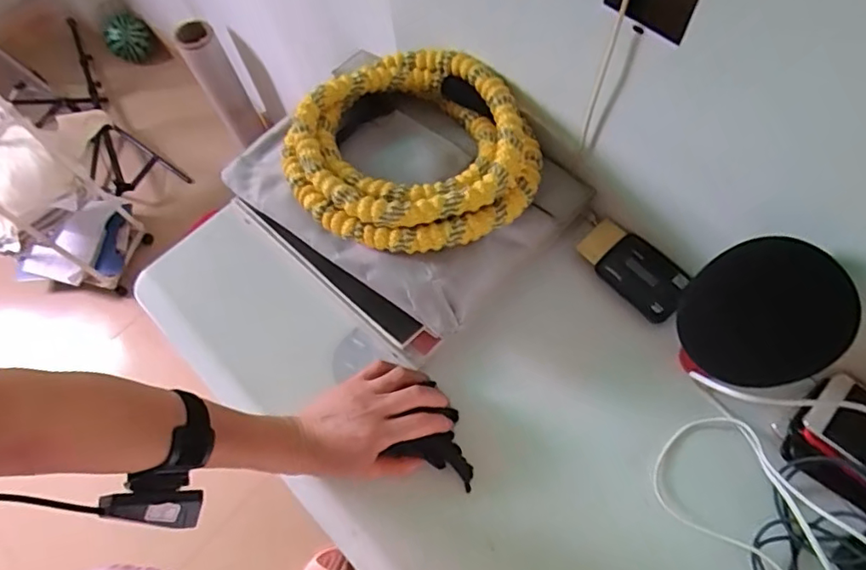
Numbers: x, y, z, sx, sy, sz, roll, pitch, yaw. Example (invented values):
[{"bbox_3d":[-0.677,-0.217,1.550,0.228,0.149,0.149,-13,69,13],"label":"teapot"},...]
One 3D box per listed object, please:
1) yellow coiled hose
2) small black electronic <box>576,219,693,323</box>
[{"bbox_3d":[-0.017,-0.139,0.574,0.245,0.054,0.238,-1,66,3],"label":"yellow coiled hose"},{"bbox_3d":[0.218,-0.019,0.596,0.065,0.017,0.120,-40,70,-14],"label":"small black electronic"}]

